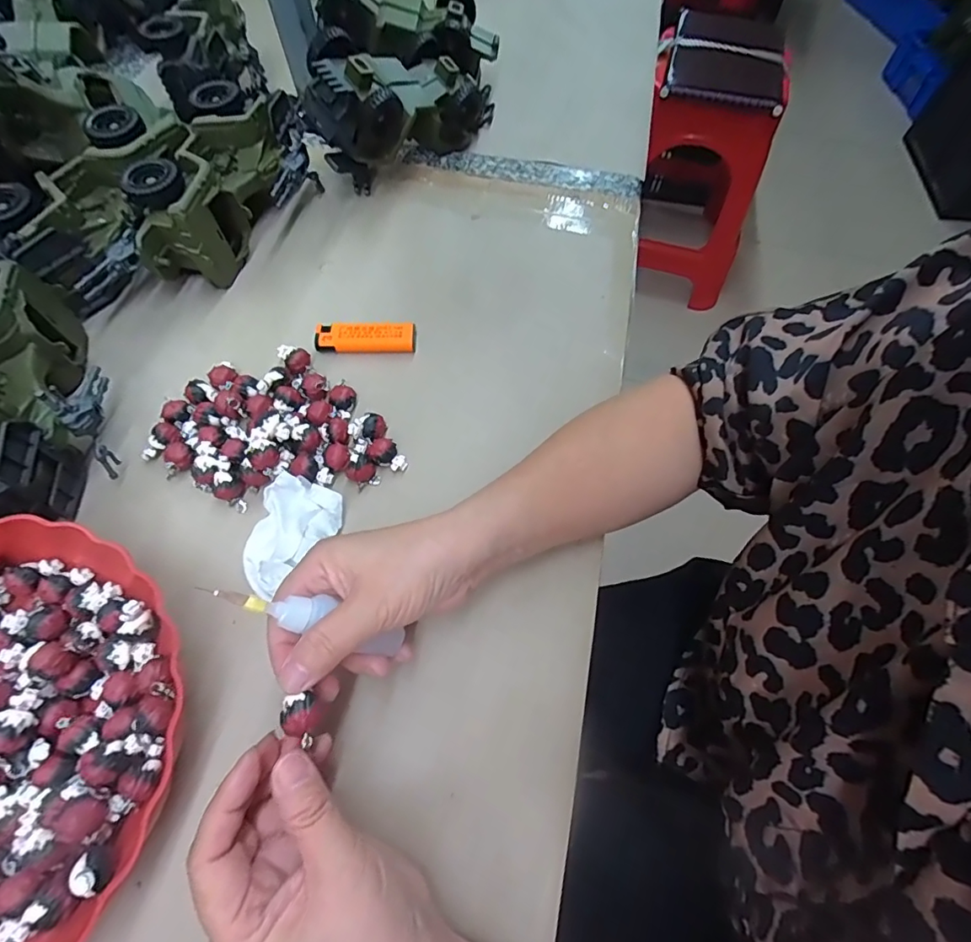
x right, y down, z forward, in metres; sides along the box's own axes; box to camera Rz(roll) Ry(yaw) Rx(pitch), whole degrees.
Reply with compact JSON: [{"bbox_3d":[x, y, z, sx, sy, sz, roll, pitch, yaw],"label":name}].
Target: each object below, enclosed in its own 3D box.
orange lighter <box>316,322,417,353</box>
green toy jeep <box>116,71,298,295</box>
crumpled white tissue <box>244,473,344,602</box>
[{"bbox_3d":[-0.098,-0.109,0.402,0.080,0.012,0.024,0,64,-1],"label":"orange lighter"},{"bbox_3d":[-0.236,-0.251,0.435,0.079,0.075,0.197,14,65,6],"label":"green toy jeep"},{"bbox_3d":[-0.131,0.038,0.323,0.050,0.030,0.073,37,69,16],"label":"crumpled white tissue"}]

